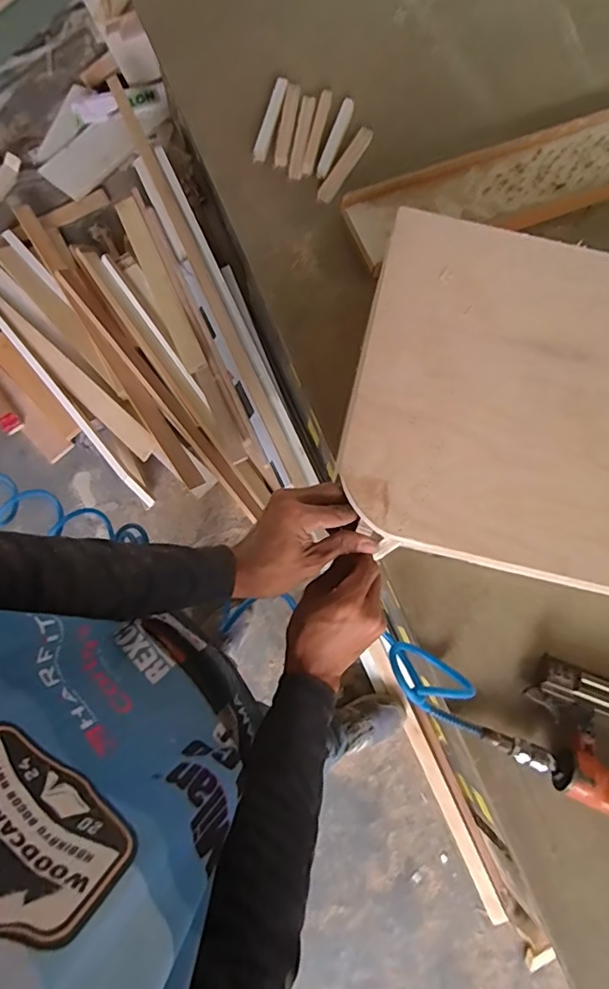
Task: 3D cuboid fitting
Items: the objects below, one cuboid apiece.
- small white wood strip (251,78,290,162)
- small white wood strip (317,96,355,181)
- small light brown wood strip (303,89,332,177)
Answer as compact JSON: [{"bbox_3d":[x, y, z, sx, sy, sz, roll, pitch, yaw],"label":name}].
[{"bbox_3d":[-0.047,-0.521,0.722,0.020,0.012,0.124,14,78,2],"label":"small white wood strip"},{"bbox_3d":[0.044,-0.493,0.719,0.018,0.005,0.131,20,78,3],"label":"small white wood strip"},{"bbox_3d":[0.018,-0.501,0.723,0.018,0.013,0.131,12,78,1],"label":"small light brown wood strip"}]

